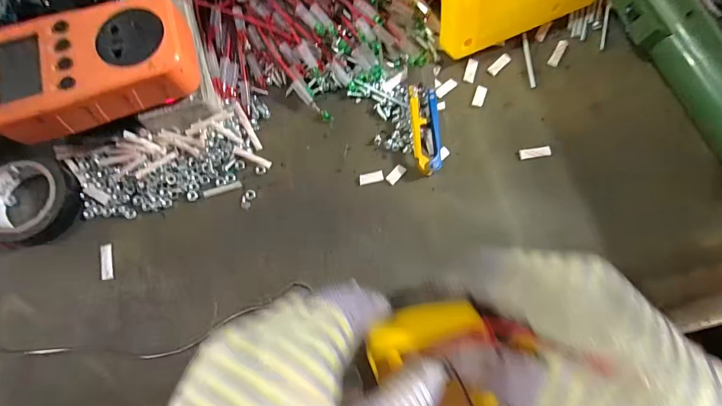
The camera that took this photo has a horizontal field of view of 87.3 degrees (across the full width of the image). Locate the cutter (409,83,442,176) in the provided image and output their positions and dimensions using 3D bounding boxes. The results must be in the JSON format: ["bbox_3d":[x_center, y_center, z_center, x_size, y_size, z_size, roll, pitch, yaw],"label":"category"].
[{"bbox_3d":[0.047,-0.055,0.277,0.021,0.013,0.067,-3,76,-1],"label":"cutter"}]

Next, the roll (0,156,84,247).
[{"bbox_3d":[-0.231,-0.002,0.260,0.060,0.018,0.061,0,76,0],"label":"roll"}]

